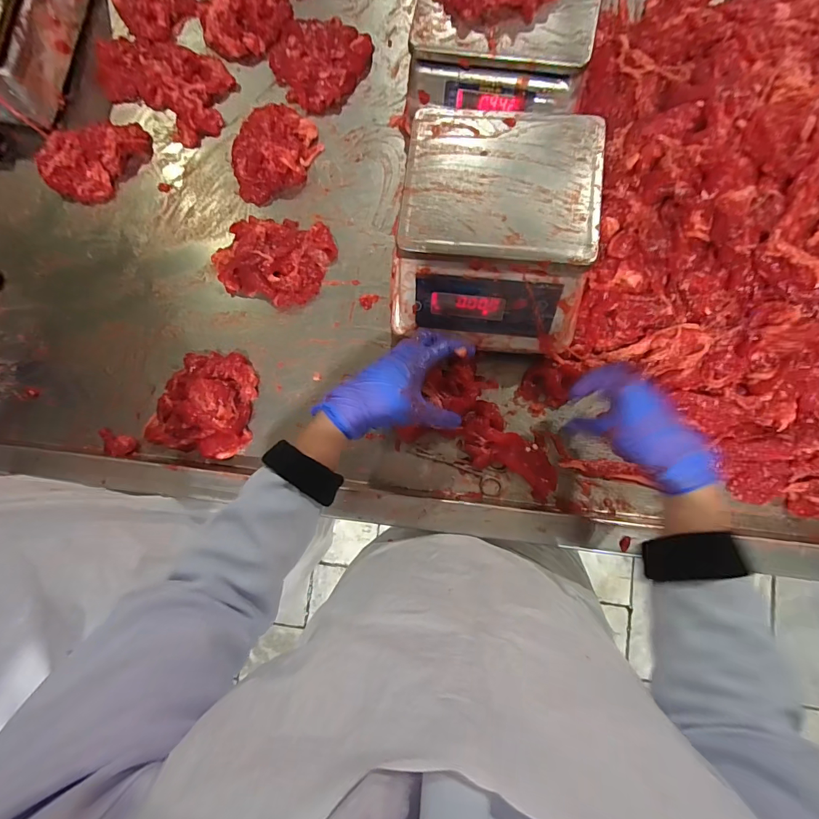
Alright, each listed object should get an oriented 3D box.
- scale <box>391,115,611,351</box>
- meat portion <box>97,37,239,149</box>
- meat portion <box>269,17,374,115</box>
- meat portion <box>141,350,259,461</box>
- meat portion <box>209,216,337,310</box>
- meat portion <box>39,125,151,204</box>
[{"bbox_3d":[0.100,-0.203,0.479,0.224,0.113,0.241,9,85,7],"label":"scale"},{"bbox_3d":[-0.393,-0.527,0.652,0.236,0.032,0.137,32,88,8],"label":"meat portion"},{"bbox_3d":[-0.149,-0.541,0.624,0.145,0.046,0.134,38,89,8],"label":"meat portion"},{"bbox_3d":[-0.287,-0.009,0.561,0.138,0.047,0.140,7,85,6],"label":"meat portion"},{"bbox_3d":[-0.199,-0.220,0.577,0.158,0.046,0.127,17,86,7],"label":"meat portion"},{"bbox_3d":[-0.493,-0.391,0.635,0.162,0.038,0.120,-12,83,4],"label":"meat portion"}]

